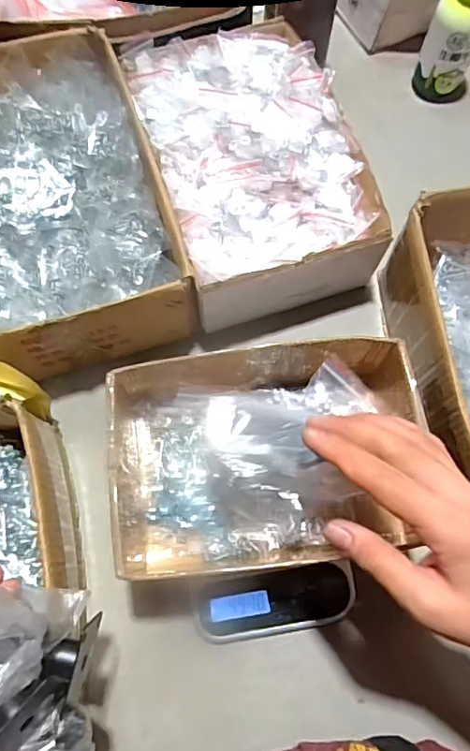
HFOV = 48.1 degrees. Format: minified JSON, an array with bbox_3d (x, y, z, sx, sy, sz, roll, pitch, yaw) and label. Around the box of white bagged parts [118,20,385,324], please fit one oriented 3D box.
[{"bbox_3d":[0.022,-0.218,0.562,0.203,0.116,0.303,-17,73,-6],"label":"box of white bagged parts"}]

